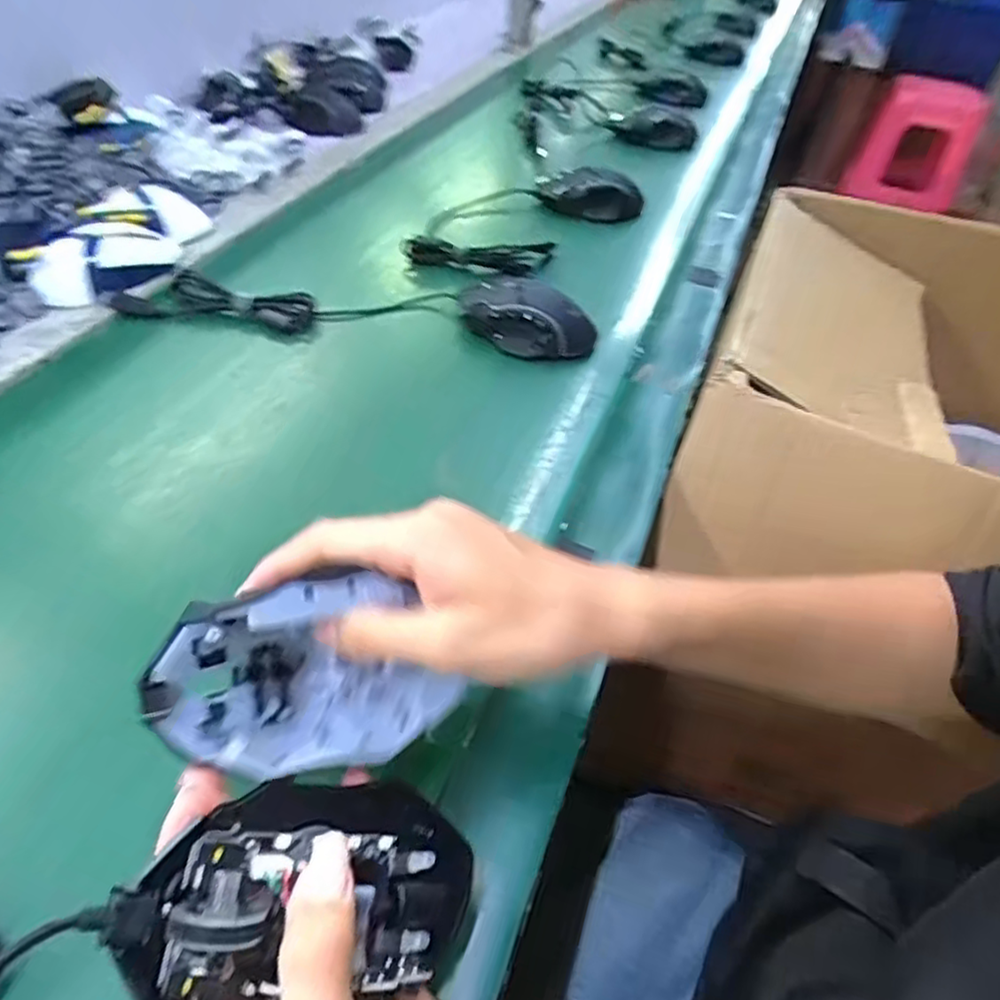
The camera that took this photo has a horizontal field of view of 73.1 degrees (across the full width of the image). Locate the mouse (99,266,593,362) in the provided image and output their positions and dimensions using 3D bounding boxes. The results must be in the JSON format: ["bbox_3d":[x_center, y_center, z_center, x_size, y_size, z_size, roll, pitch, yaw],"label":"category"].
[{"bbox_3d":[-0.112,-0.166,0.536,0.373,0.039,0.080,2,46,-5],"label":"mouse"}]

